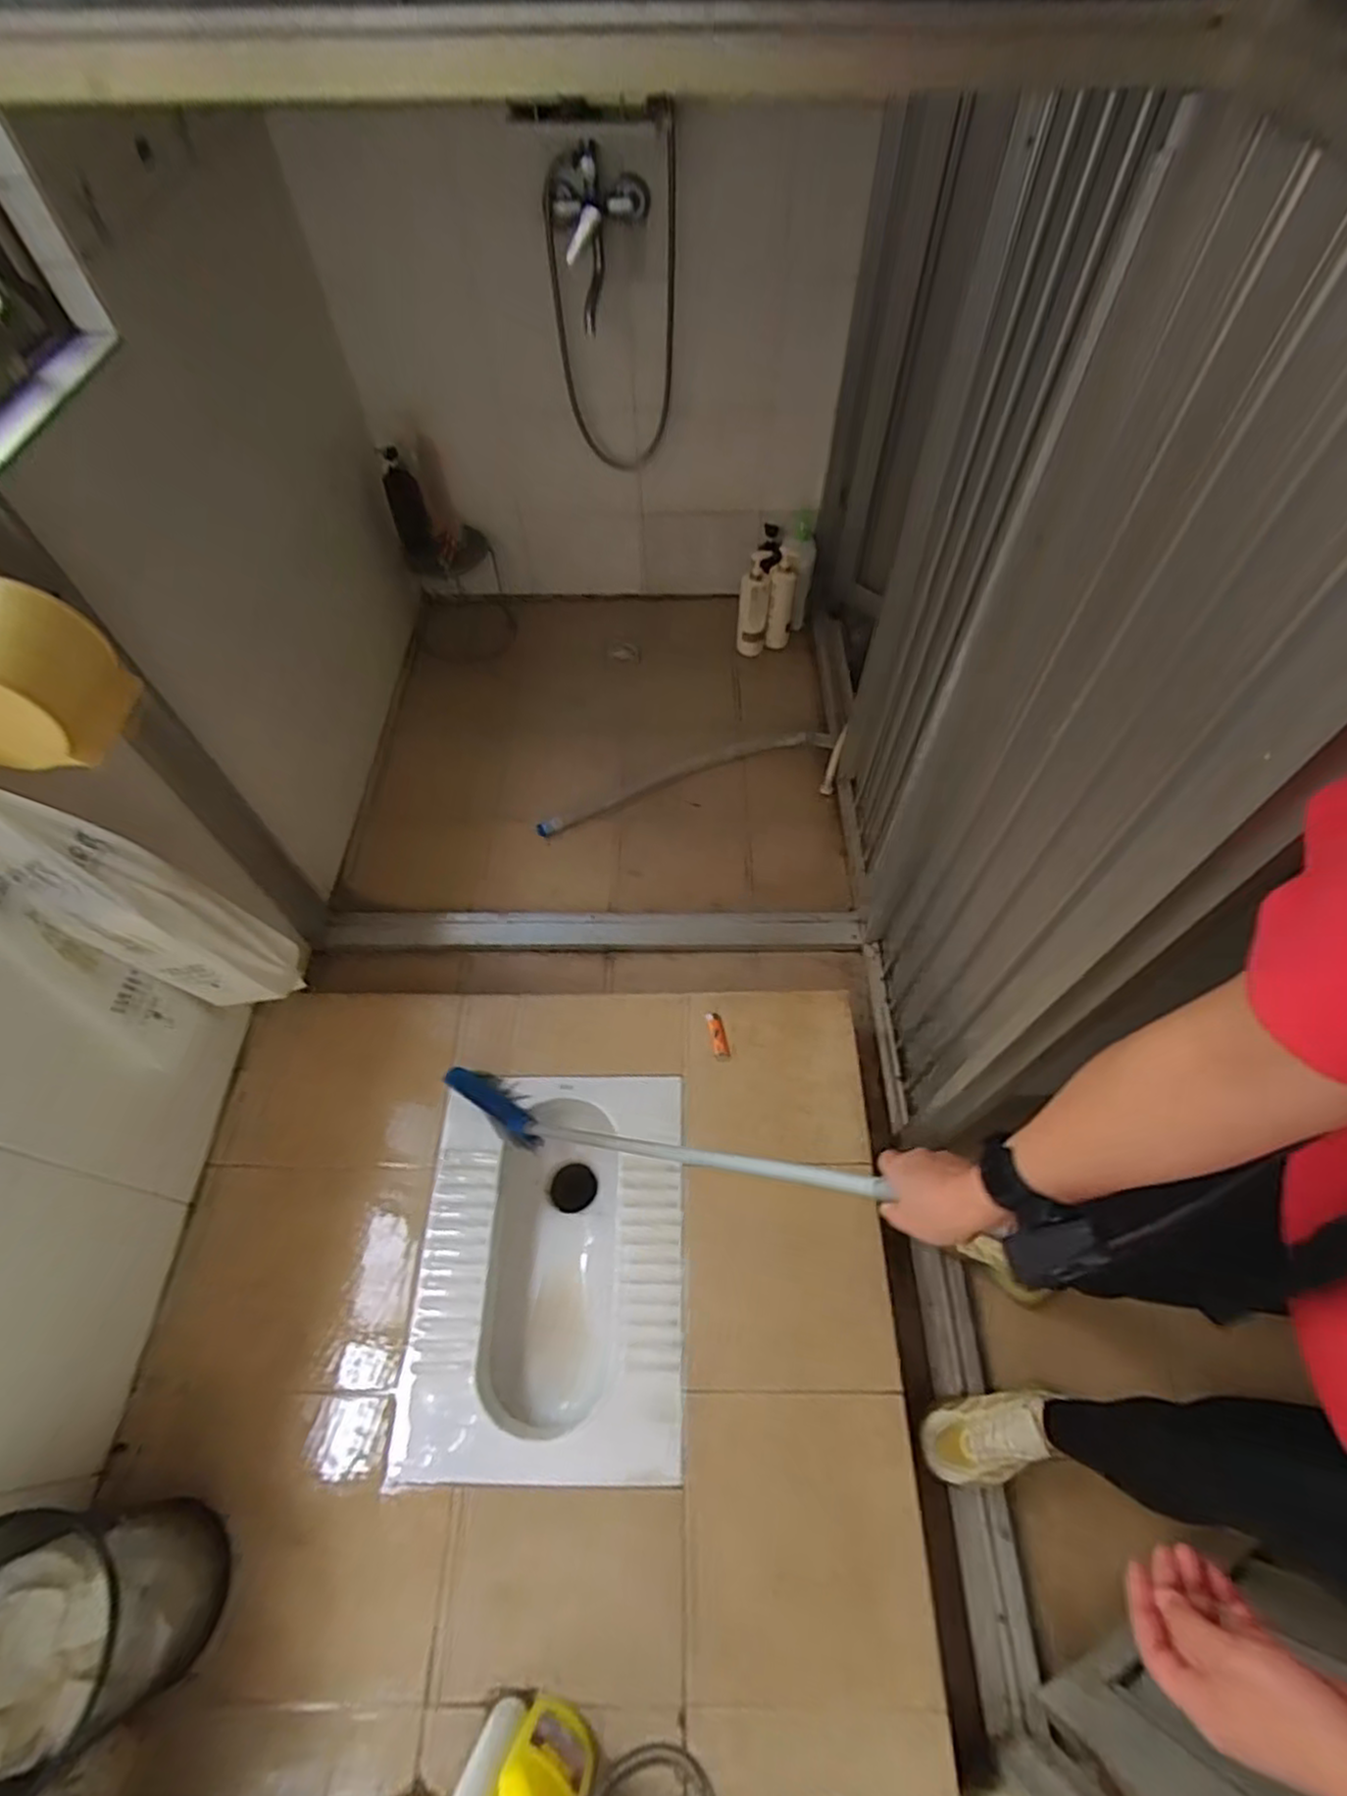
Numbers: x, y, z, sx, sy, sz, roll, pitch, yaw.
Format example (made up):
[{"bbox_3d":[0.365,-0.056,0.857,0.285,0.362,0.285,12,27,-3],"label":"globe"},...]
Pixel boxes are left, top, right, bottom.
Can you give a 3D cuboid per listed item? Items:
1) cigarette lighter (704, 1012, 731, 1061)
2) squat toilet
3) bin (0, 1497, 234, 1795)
[{"bbox_3d":[0.074,0.232,1.221,0.025,0.016,0.083,-12,58,-7],"label":"cigarette lighter"},{"bbox_3d":[-0.181,0.572,1.141,0.388,0.199,0.529,0,58,0],"label":"squat toilet"},{"bbox_3d":[-0.626,0.740,0.734,0.208,0.209,0.204,0,58,0],"label":"bin"}]

